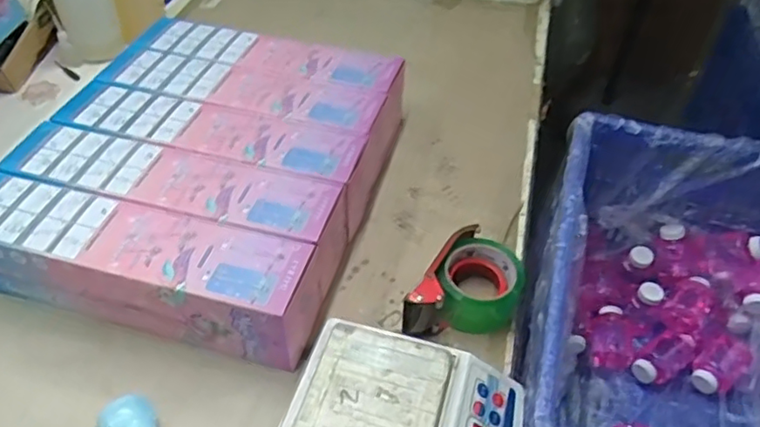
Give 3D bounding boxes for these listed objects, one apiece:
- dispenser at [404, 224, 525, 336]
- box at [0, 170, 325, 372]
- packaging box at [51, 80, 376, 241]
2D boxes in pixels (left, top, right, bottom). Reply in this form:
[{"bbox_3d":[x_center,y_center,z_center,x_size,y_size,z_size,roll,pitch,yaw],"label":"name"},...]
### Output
[{"bbox_3d":[0.102,0.099,0.709,0.101,0.076,0.147,25,50,21],"label":"dispenser"},{"bbox_3d":[-0.274,0.059,0.696,0.410,0.108,0.098,13,47,10],"label":"box"},{"bbox_3d":[-0.218,-0.085,0.825,0.412,0.092,0.116,11,46,9],"label":"packaging box"}]

